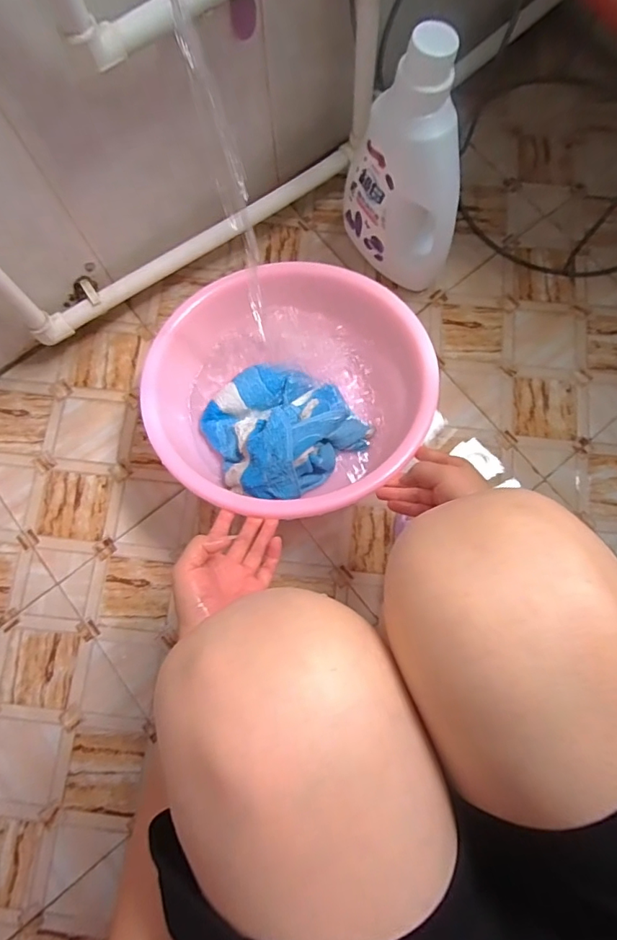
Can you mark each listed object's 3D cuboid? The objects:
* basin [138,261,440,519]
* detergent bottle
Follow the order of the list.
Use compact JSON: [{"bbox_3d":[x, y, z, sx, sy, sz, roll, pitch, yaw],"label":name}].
[{"bbox_3d":[-0.023,-0.092,0.587,0.321,0.122,0.301,8,78,2],"label":"basin"},{"bbox_3d":[0.122,-0.359,0.598,0.086,0.286,0.160,-25,79,-5],"label":"detergent bottle"}]

